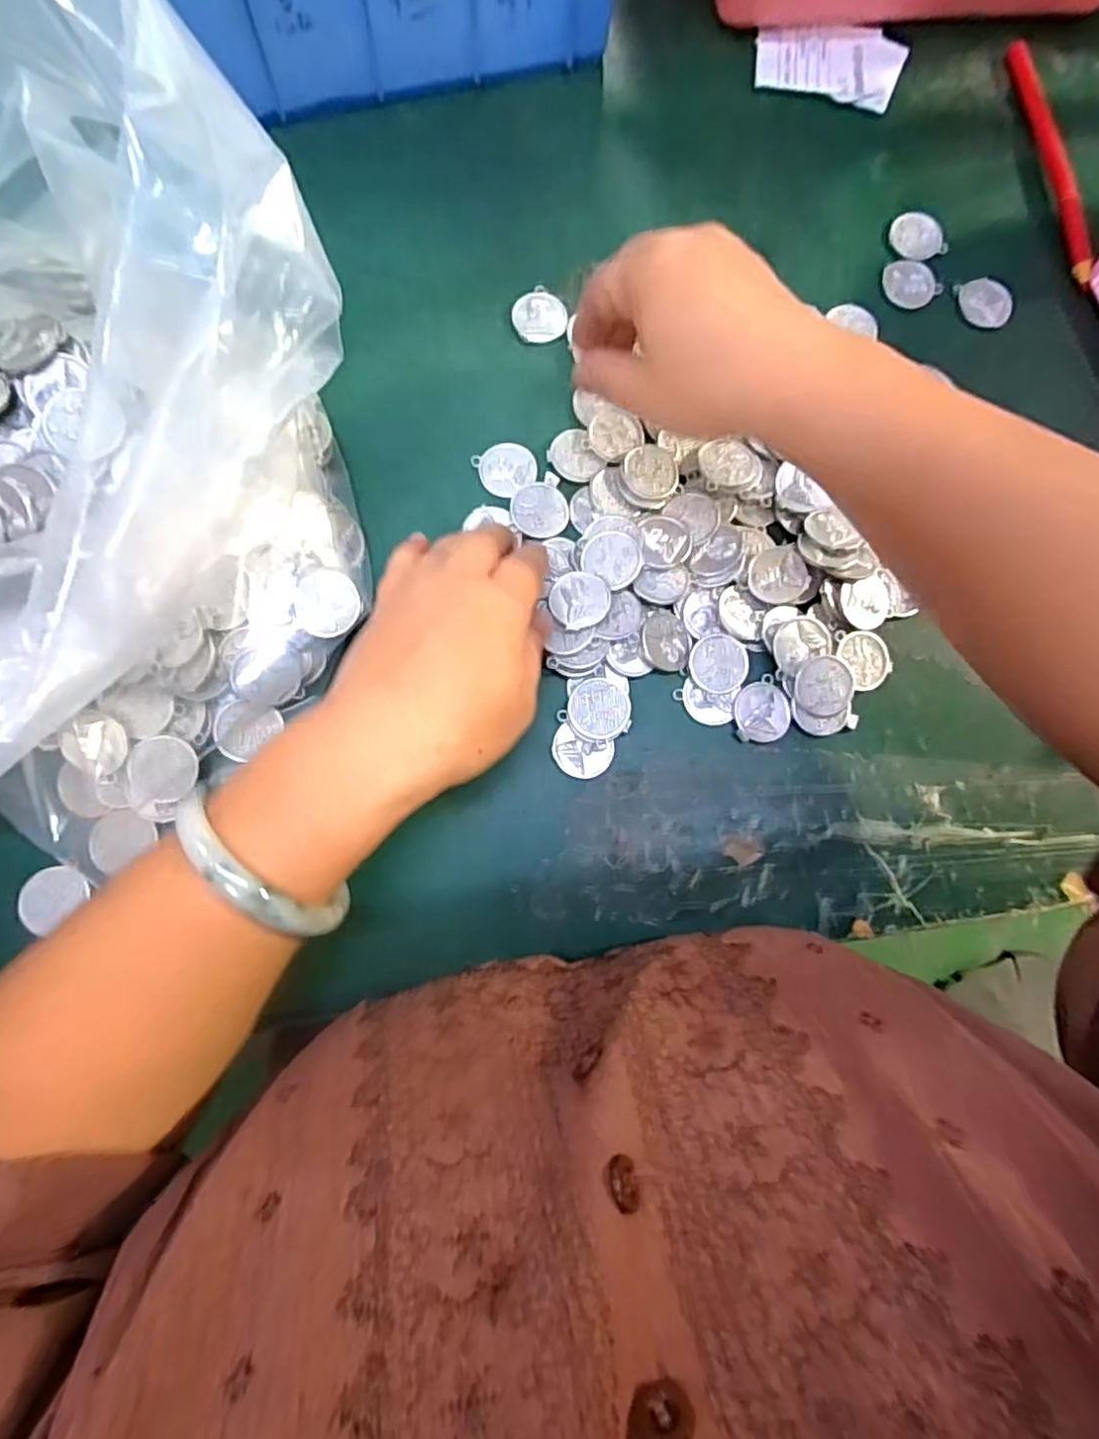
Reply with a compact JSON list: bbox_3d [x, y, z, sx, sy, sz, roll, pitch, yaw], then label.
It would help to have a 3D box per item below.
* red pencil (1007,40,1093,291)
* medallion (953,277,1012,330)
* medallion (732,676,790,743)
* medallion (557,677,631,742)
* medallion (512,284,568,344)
[{"bbox_3d":[0.297,-0.329,0.383,0.015,0.007,0.164,-7,81,-4],"label":"red pencil"},{"bbox_3d":[0.249,-0.238,0.371,0.028,0.004,0.029,-11,82,-5],"label":"medallion"},{"bbox_3d":[0.104,-0.005,0.319,0.028,0.004,0.032,-8,81,-5],"label":"medallion"},{"bbox_3d":[0.024,-0.005,0.313,0.030,0.006,0.031,0,79,-2],"label":"medallion"},{"bbox_3d":[-0.006,-0.218,0.353,0.029,0.004,0.030,1,81,-3],"label":"medallion"}]

